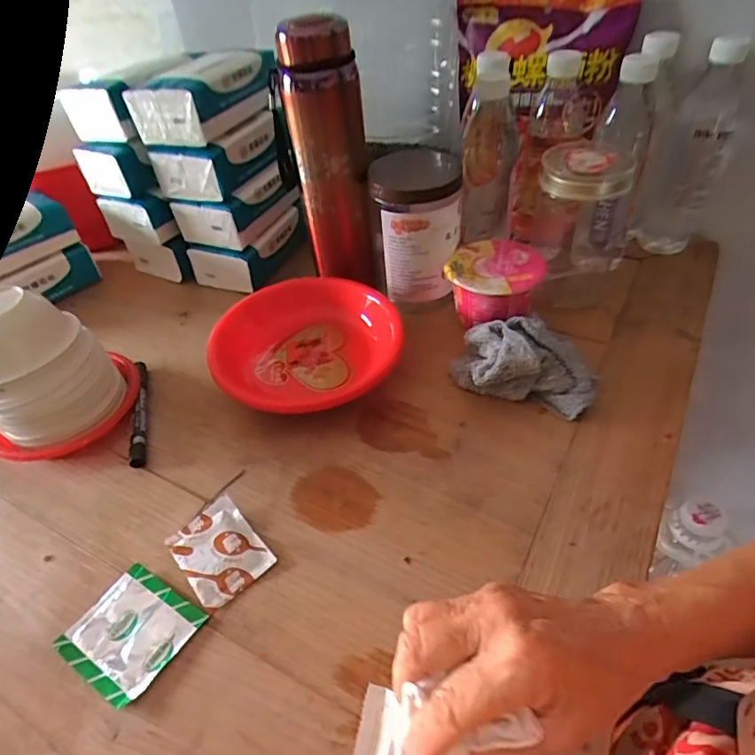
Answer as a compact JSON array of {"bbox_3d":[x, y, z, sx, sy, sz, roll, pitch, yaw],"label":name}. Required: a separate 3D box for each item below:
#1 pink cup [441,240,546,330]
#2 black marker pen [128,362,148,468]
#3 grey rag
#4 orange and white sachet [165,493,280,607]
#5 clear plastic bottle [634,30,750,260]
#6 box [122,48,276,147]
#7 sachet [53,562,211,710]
[{"bbox_3d":[0.124,-0.095,0.572,0.096,0.072,0.094,-3,46,3],"label":"pink cup"},{"bbox_3d":[-0.234,0.031,0.524,0.013,0.017,0.138,-14,46,-7],"label":"black marker pen"},{"bbox_3d":[0.141,-0.016,0.505,0.129,0.050,0.086,12,48,17],"label":"grey rag"},{"bbox_3d":[-0.124,0.136,0.416,0.058,0.010,0.077,-34,52,-25],"label":"orange and white sachet"},{"bbox_3d":[0.349,-0.245,0.590,0.069,0.222,0.073,21,52,24],"label":"clear plastic bottle"},{"bbox_3d":[-0.195,-0.314,0.584,0.095,0.058,0.138,14,49,19],"label":"box"},{"bbox_3d":[-0.177,0.181,0.379,0.078,0.005,0.074,22,52,25],"label":"sachet"}]

